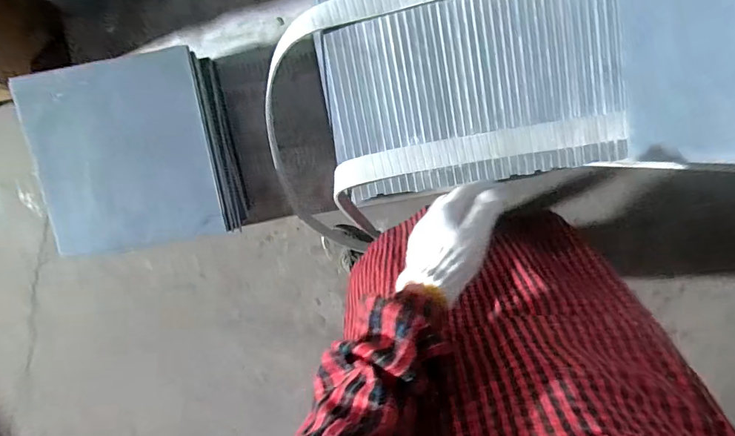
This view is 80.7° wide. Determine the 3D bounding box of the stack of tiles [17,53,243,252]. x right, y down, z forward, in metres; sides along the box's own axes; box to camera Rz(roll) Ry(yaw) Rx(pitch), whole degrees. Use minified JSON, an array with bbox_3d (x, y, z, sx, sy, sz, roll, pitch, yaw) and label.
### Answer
[{"bbox_3d":[-0.377,-0.105,0.745,0.278,0.174,0.298,-9,98,5],"label":"stack of tiles"}]

